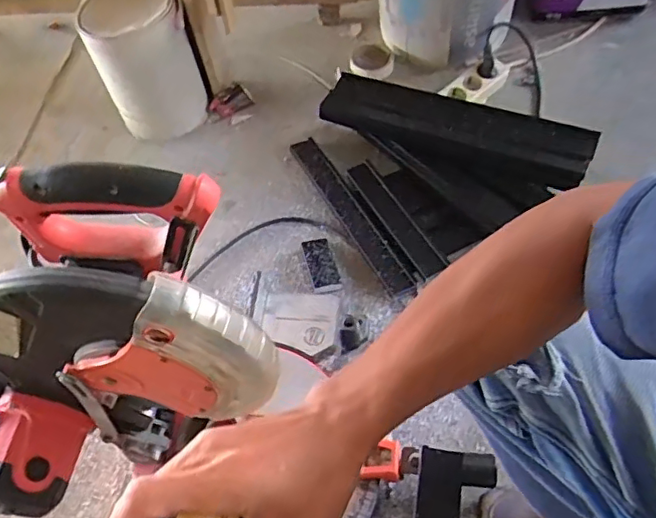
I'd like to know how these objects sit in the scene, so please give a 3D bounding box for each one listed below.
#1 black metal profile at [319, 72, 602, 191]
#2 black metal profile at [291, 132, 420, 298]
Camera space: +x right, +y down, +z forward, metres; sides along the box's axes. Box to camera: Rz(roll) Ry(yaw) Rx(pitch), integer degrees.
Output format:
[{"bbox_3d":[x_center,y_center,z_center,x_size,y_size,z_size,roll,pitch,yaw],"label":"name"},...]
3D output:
[{"bbox_3d":[0.208,-0.223,0.995,0.456,0.061,0.102,22,60,20],"label":"black metal profile"},{"bbox_3d":[0.036,-0.088,0.999,0.045,0.026,0.383,-24,57,-13],"label":"black metal profile"}]

